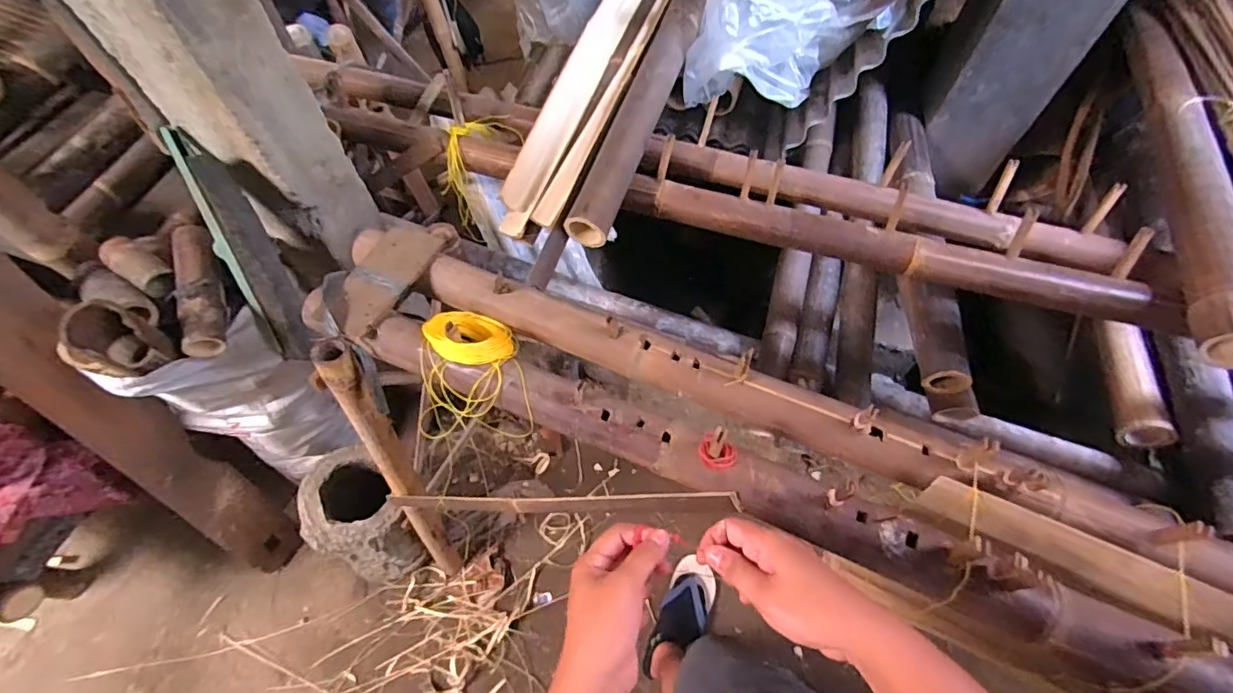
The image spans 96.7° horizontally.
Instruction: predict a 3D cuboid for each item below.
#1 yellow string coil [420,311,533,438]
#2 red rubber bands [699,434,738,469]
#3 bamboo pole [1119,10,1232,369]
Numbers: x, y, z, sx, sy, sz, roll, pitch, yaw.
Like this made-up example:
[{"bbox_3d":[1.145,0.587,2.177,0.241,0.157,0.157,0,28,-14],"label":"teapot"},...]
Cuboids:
[{"bbox_3d":[-0.183,0.025,0.717,0.145,0.078,0.172,-1,60,-1],"label":"yellow string coil"},{"bbox_3d":[0.117,0.124,0.633,0.043,0.010,0.034,23,62,13],"label":"red rubber bands"},{"bbox_3d":[0.893,-0.297,0.860,0.083,0.072,0.774,16,61,9],"label":"bamboo pole"}]

